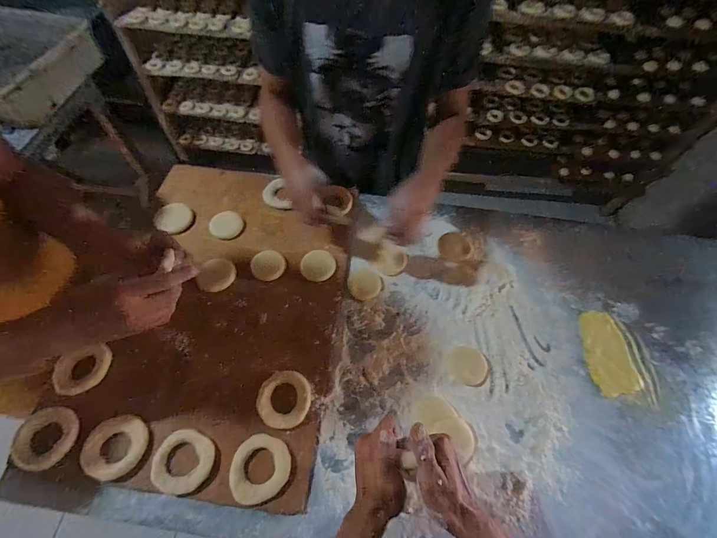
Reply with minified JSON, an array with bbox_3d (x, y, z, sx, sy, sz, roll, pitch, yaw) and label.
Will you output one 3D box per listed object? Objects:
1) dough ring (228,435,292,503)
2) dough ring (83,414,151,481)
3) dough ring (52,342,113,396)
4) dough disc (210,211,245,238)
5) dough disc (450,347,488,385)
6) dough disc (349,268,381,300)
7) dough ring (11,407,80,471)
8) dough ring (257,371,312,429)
[{"bbox_3d":[-0.135,0.273,0.455,0.078,0.012,0.079,2,61,-3],"label":"dough ring"},{"bbox_3d":[-0.342,0.251,0.466,0.080,0.012,0.076,2,61,-3],"label":"dough ring"},{"bbox_3d":[-0.421,0.155,0.502,0.080,0.016,0.061,-17,63,-13],"label":"dough ring"},{"bbox_3d":[-0.265,-0.089,0.662,0.064,0.005,0.064,2,61,-3],"label":"dough disc"},{"bbox_3d":[0.183,0.159,0.547,0.060,0.004,0.061,2,61,-3],"label":"dough disc"},{"bbox_3d":[0.012,0.028,0.617,0.060,0.004,0.059,2,61,-3],"label":"dough disc"},{"bbox_3d":[-0.433,0.231,0.453,0.074,0.011,0.074,2,61,-3],"label":"dough ring"},{"bbox_3d":[-0.112,0.197,0.501,0.077,0.006,0.080,2,61,-3],"label":"dough ring"}]

